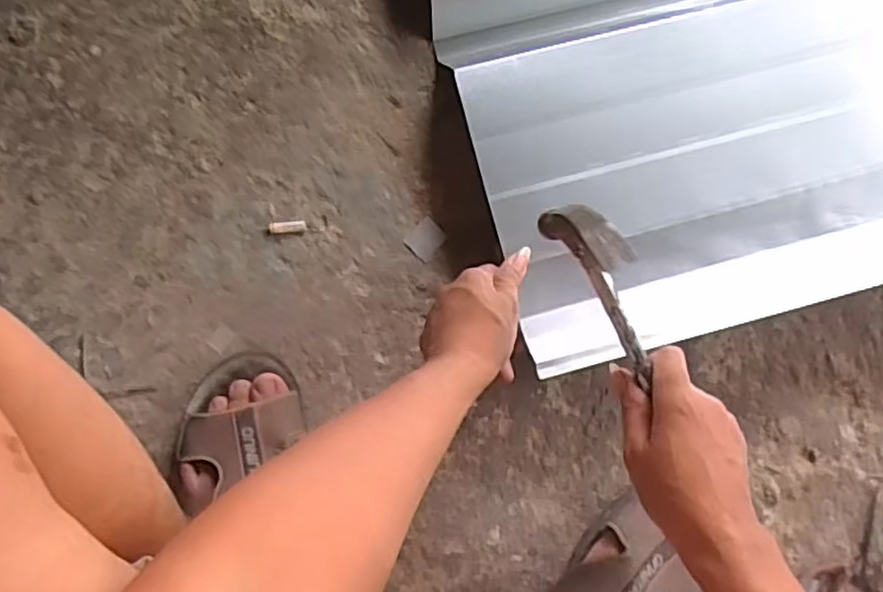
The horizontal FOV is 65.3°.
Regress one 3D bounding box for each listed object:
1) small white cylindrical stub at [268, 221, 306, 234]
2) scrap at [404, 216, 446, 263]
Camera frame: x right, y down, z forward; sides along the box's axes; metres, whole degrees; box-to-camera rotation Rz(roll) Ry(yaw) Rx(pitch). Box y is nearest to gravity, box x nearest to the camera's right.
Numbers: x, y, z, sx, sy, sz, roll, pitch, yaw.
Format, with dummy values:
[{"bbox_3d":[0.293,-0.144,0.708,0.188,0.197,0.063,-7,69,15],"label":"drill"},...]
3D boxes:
[{"bbox_3d":[-0.132,-0.059,0.591,0.031,0.006,0.010,-4,87,-6],"label":"small white cylindrical stub"},{"bbox_3d":[-0.014,-0.050,0.604,0.027,0.004,0.032,40,84,-2],"label":"scrap"}]

